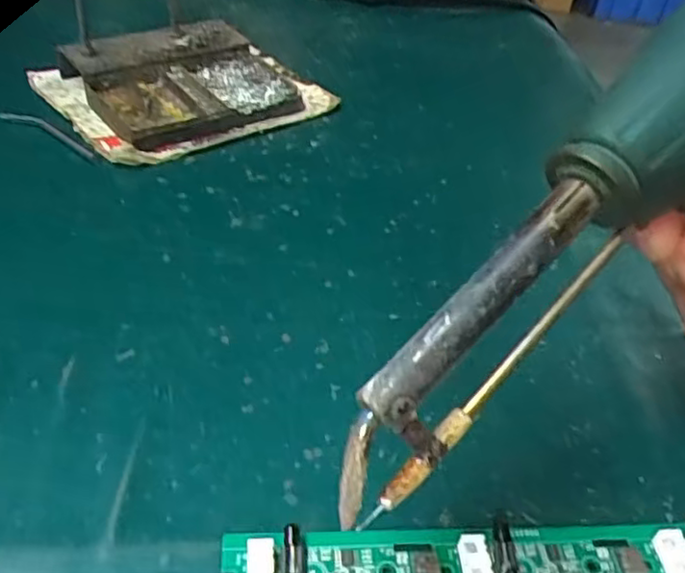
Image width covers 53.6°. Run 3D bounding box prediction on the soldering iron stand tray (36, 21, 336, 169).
[{"bbox_3d":[-0.095,-0.125,0.413,0.146,0.031,0.113,-23,48,-31],"label":"soldering iron stand tray"}]

